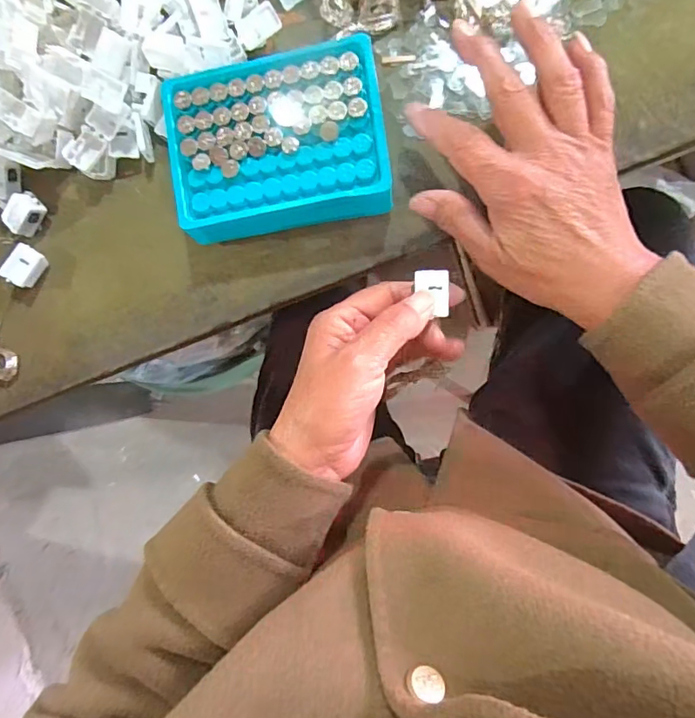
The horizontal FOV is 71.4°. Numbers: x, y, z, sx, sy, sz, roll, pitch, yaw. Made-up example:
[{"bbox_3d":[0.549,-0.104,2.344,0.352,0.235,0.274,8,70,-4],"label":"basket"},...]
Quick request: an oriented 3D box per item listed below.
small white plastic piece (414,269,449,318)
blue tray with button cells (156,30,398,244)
[{"bbox_3d":[0.049,-0.038,0.278,0.019,0.004,0.027,-2,92,7],"label":"small white plastic piece"},{"bbox_3d":[-0.041,-0.131,0.304,0.129,0.033,0.100,-8,91,7],"label":"blue tray with button cells"}]

